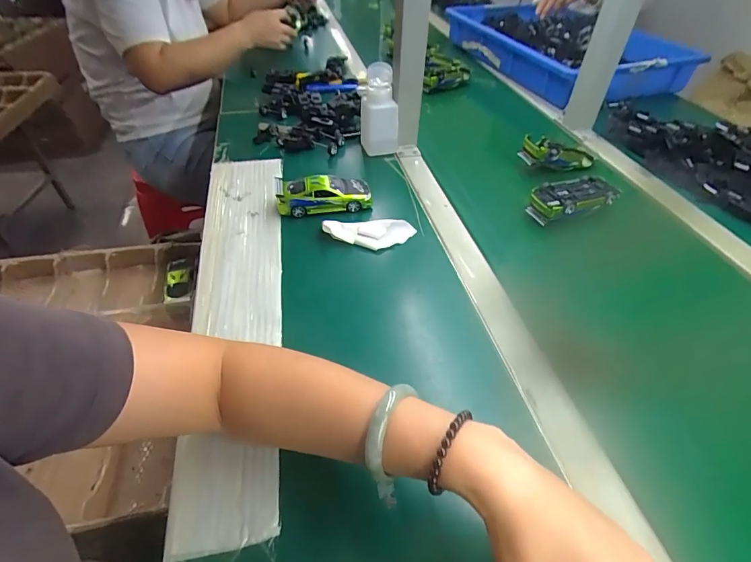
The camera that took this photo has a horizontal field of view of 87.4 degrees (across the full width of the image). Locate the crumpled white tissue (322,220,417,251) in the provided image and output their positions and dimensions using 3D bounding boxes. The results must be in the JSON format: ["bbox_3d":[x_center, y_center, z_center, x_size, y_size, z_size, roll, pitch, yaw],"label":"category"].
[{"bbox_3d":[-0.009,-0.065,0.507,0.113,0.014,0.037,7,46,5],"label":"crumpled white tissue"}]

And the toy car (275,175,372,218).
[{"bbox_3d":[-0.073,-0.123,0.551,0.129,0.038,0.049,-6,46,-7],"label":"toy car"}]

